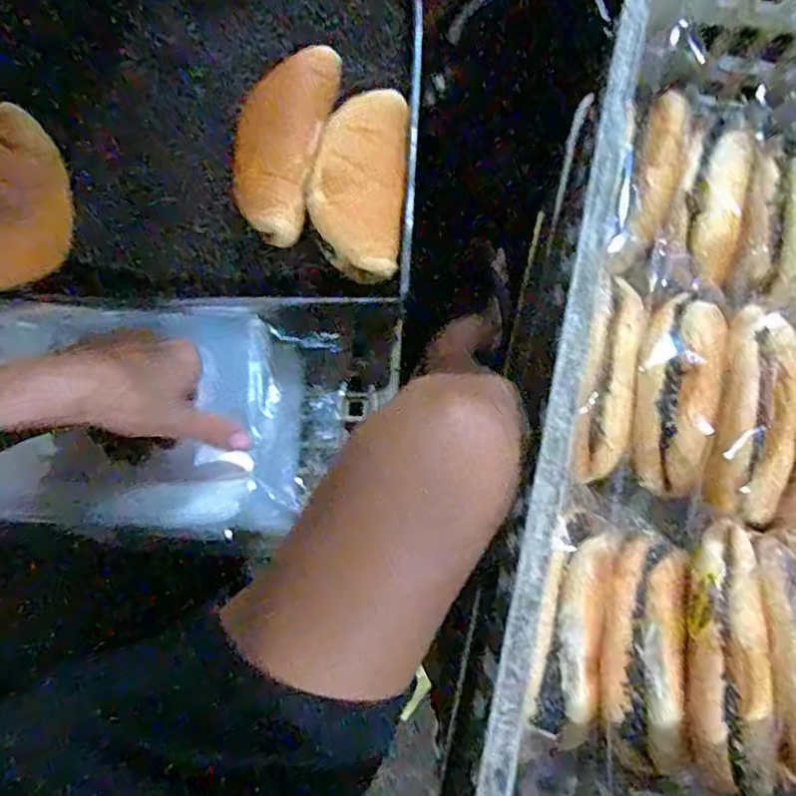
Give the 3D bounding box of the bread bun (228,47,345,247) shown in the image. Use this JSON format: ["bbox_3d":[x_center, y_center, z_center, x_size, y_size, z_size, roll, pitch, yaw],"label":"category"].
[{"bbox_3d":[-0.090,-0.190,0.461,0.071,0.042,0.148,13,78,2],"label":"bread bun"}]

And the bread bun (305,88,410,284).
[{"bbox_3d":[-0.028,-0.168,0.478,0.069,0.048,0.138,9,78,1],"label":"bread bun"}]

